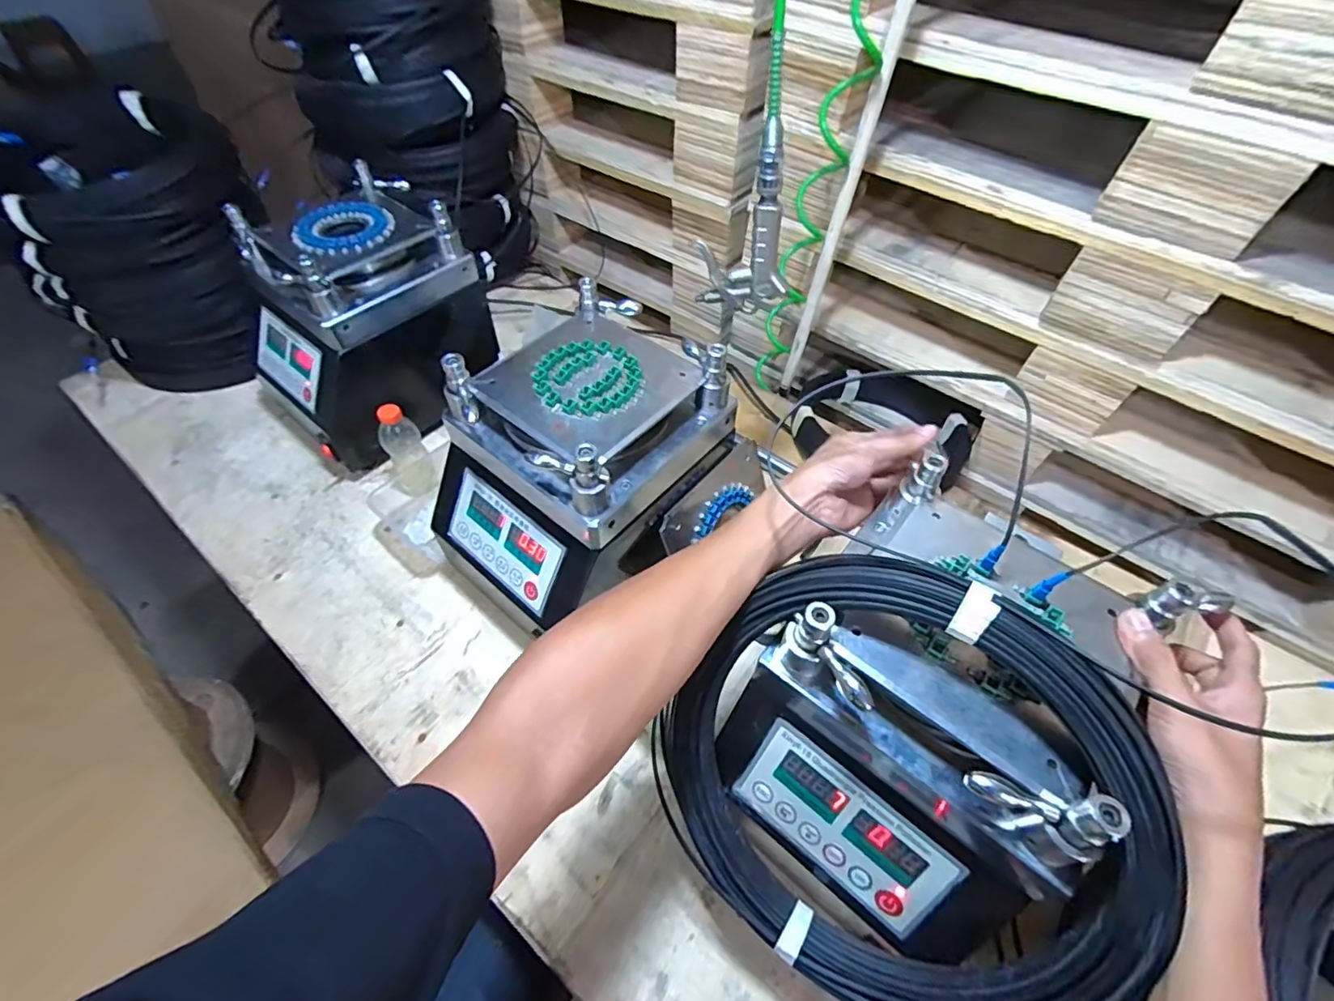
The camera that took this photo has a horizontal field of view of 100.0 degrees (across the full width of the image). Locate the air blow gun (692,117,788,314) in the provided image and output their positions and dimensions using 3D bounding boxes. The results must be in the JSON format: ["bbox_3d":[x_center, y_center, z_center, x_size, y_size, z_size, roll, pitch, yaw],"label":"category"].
[{"bbox_3d":[0.074,-0.264,0.539,0.095,0.170,0.024,18,54,13],"label":"air blow gun"}]

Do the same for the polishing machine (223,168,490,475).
[{"bbox_3d":[-0.418,-0.255,0.802,0.204,0.283,0.304,34,60,23],"label":"polishing machine"}]

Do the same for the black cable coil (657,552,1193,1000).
[{"bbox_3d":[0.149,0.198,0.379,0.299,0.307,0.031,42,24,22],"label":"black cable coil"}]

